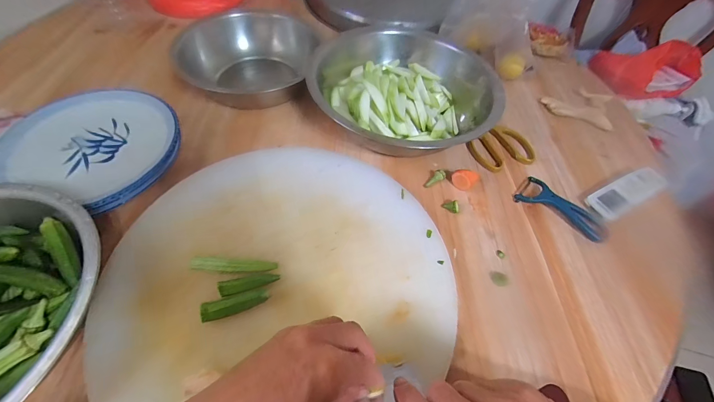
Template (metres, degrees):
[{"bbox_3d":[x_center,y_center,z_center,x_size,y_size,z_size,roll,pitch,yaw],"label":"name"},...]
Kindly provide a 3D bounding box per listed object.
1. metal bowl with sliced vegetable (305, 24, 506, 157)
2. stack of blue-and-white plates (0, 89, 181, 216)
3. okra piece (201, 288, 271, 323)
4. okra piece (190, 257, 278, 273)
[{"bbox_3d":[0.088,-0.192,0.543,0.307,0.108,0.274,33,60,16],"label":"metal bowl with sliced vegetable"},{"bbox_3d":[-0.392,-0.082,0.465,0.231,0.050,0.208,15,57,5],"label":"stack of blue-and-white plates"},{"bbox_3d":[-0.134,0.116,0.335,0.069,0.019,0.018,-14,59,-14],"label":"okra piece"},{"bbox_3d":[-0.145,0.077,0.359,0.093,0.021,0.016,3,57,-3],"label":"okra piece"}]

